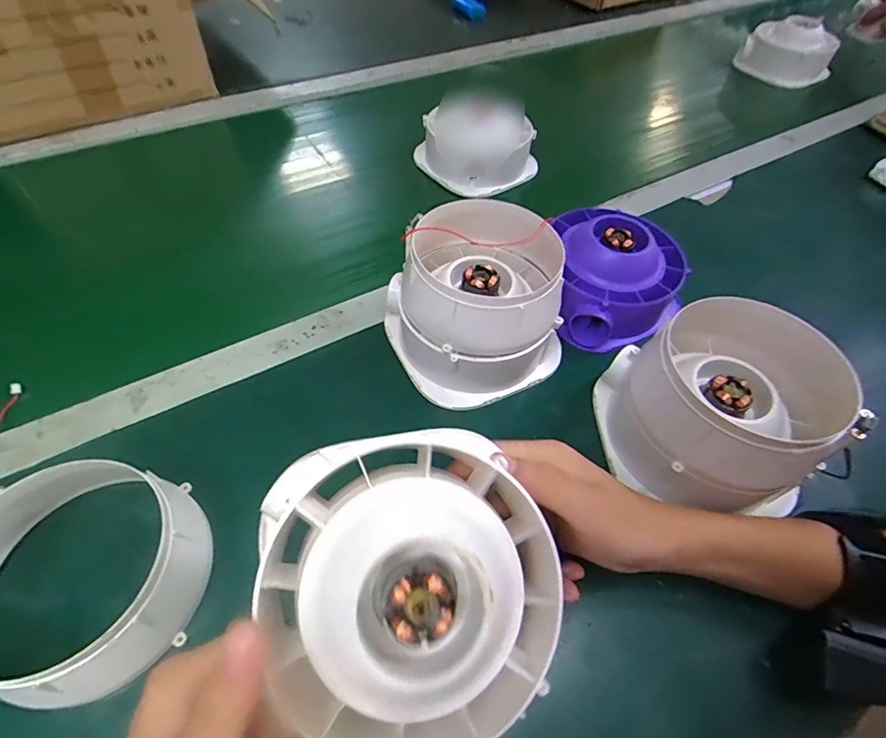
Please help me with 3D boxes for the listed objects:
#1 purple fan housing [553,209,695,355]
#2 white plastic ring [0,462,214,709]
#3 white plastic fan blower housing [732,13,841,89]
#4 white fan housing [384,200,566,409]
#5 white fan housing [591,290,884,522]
[{"bbox_3d":[0.163,-0.090,0.429,0.128,0.067,0.141,2,54,-2],"label":"purple fan housing"},{"bbox_3d":[-0.199,0.117,0.261,0.116,0.055,0.113,2,54,-2],"label":"white plastic ring"},{"bbox_3d":[0.581,-0.531,0.791,0.139,0.102,0.054,31,58,18],"label":"white plastic fan blower housing"},{"bbox_3d":[0.027,-0.059,0.378,0.133,0.099,0.139,2,54,-2],"label":"white fan housing"},{"bbox_3d":[0.188,0.023,0.326,0.121,0.096,0.127,2,54,-2],"label":"white fan housing"}]

